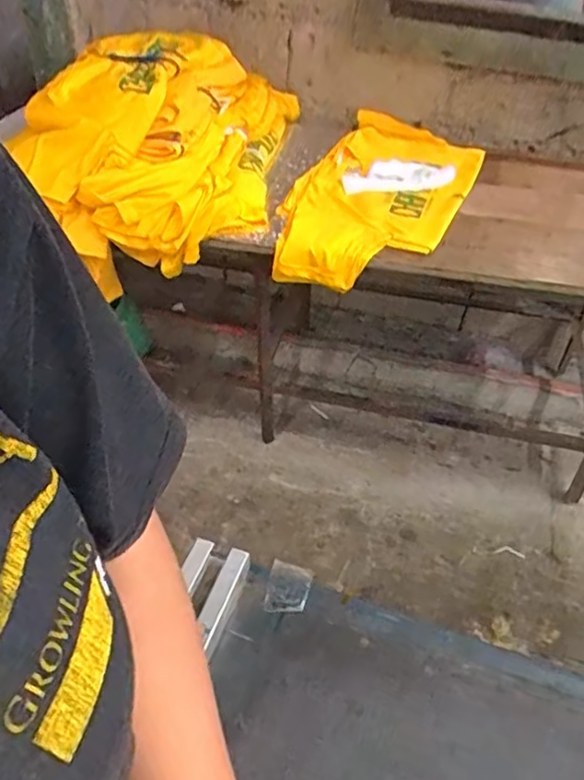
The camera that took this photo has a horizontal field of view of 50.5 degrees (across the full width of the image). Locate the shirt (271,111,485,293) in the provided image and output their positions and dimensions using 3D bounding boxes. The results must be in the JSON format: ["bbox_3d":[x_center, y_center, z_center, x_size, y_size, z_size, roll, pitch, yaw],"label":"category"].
[{"bbox_3d":[0.187,-0.405,1.353,0.342,0.193,0.517,18,45,13],"label":"shirt"}]

